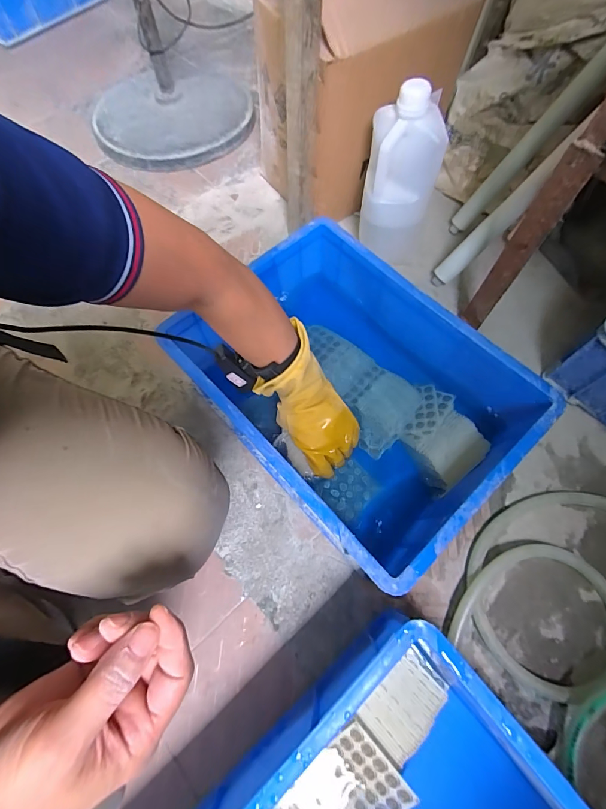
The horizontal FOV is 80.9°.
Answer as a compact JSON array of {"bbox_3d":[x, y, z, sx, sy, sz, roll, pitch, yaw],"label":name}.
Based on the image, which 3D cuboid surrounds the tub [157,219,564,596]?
[{"bbox_3d":[0.069,-0.020,0.564,0.338,0.180,0.463,-41,71,-14],"label":"tub"}]

